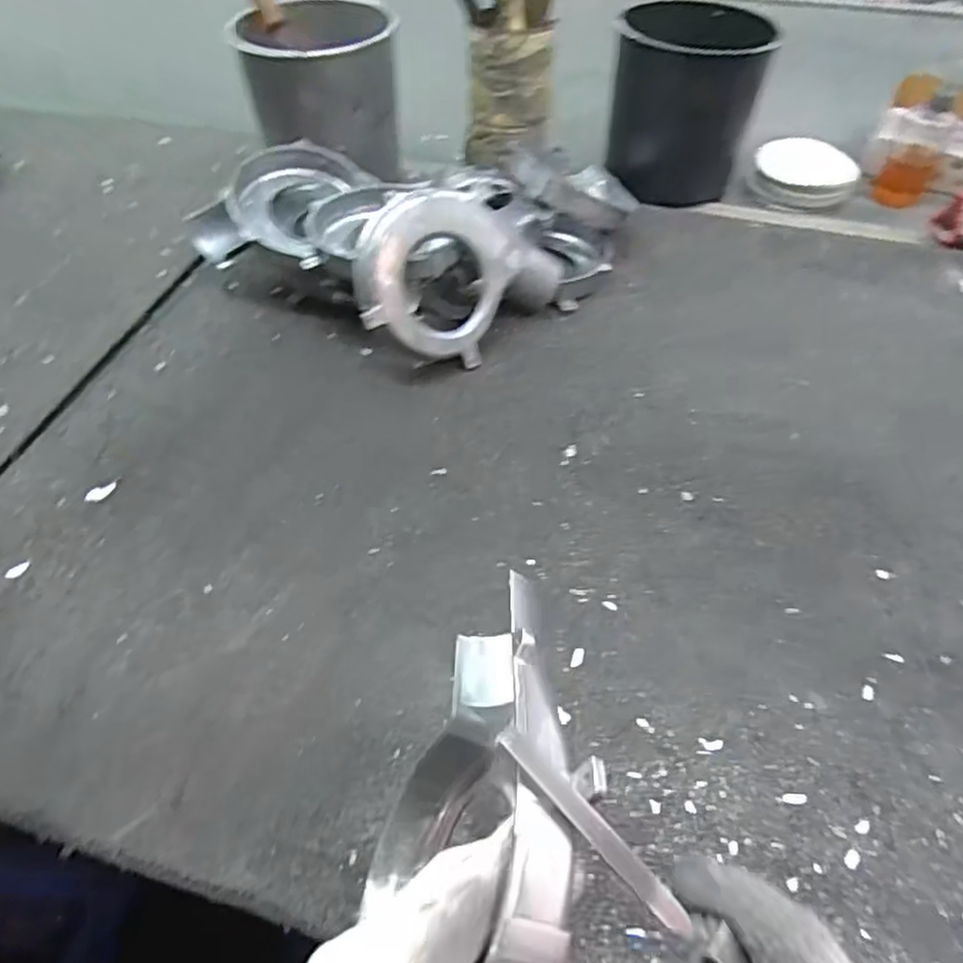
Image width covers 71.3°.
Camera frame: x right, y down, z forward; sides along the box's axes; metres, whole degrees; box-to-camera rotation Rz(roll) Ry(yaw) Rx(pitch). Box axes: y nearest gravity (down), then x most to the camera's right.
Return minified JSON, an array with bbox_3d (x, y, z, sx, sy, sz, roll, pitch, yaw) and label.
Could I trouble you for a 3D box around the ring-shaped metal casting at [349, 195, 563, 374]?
[{"bbox_3d":[-0.016,-0.188,0.618,0.206,0.131,0.096,-21,53,-16],"label":"ring-shaped metal casting"}]

